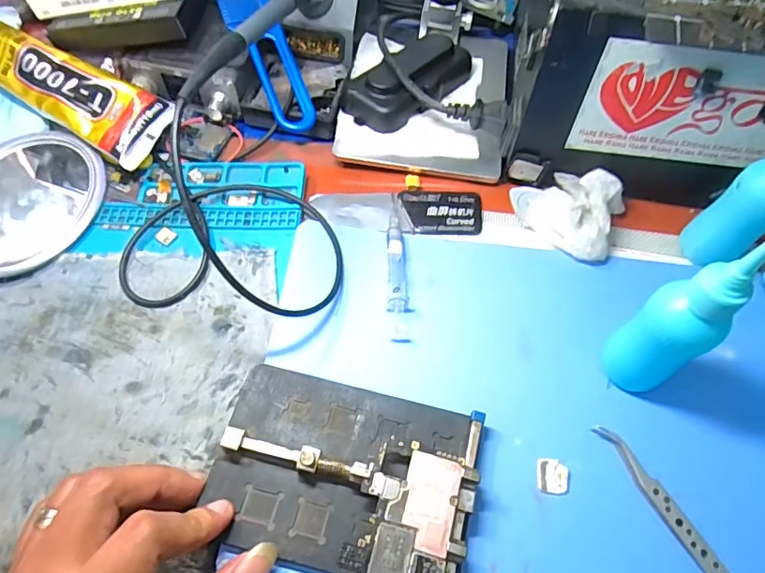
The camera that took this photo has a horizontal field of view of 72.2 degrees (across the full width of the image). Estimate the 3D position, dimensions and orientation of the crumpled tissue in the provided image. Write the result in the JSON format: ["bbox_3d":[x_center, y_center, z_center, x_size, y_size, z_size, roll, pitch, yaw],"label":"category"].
[{"bbox_3d":[0.120,-0.052,0.344,0.068,0.023,0.060,26,66,12],"label":"crumpled tissue"}]

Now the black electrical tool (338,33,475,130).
[{"bbox_3d":[0.026,-0.158,0.392,0.058,0.032,0.109,37,68,16],"label":"black electrical tool"}]

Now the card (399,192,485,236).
[{"bbox_3d":[0.042,-0.050,0.356,0.056,0.004,0.035,0,63,-1],"label":"card"}]

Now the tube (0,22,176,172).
[{"bbox_3d":[-0.220,-0.135,0.362,0.144,0.027,0.052,29,66,0],"label":"tube"}]

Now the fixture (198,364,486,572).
[{"bbox_3d":[-0.018,0.092,0.259,0.126,0.020,0.089,11,63,5],"label":"fixture"}]

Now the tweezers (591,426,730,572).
[{"bbox_3d":[0.148,0.119,0.259,0.013,0.006,0.117,-27,66,-14],"label":"tweezers"}]

